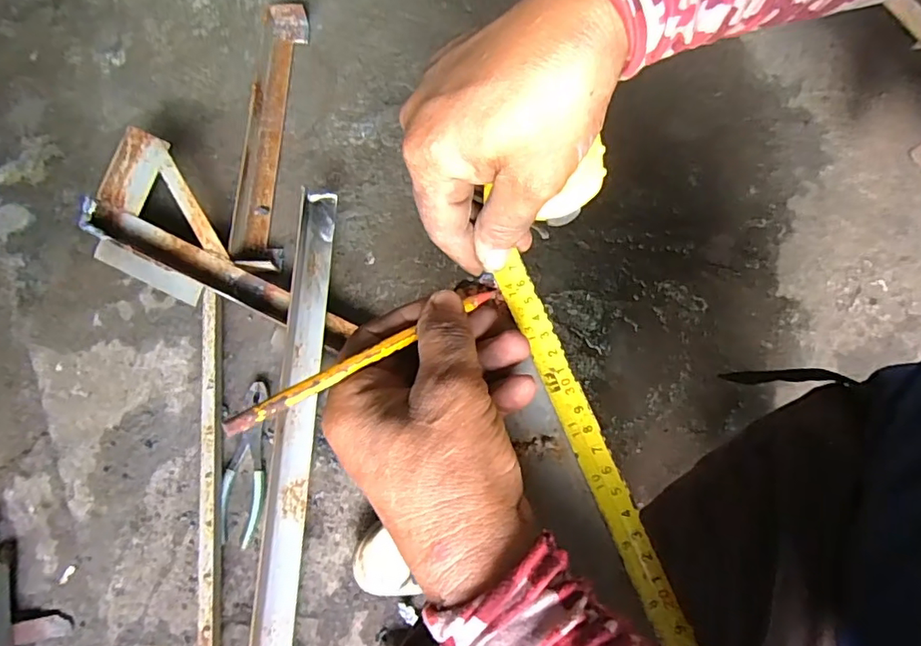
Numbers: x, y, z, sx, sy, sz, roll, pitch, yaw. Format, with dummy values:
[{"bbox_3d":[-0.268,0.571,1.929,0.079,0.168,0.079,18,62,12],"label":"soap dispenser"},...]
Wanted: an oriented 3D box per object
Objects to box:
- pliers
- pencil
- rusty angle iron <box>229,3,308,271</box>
[{"bbox_3d":[-0.271,0.176,0.673,0.052,0.016,0.198,4,72,1],"label":"pliers"},{"bbox_3d":[-0.037,0.012,0.239,0.141,0.004,0.008,-28,73,-32],"label":"pencil"},{"bbox_3d":[-0.296,-0.309,0.827,0.075,0.032,0.483,0,71,0],"label":"rusty angle iron"}]

